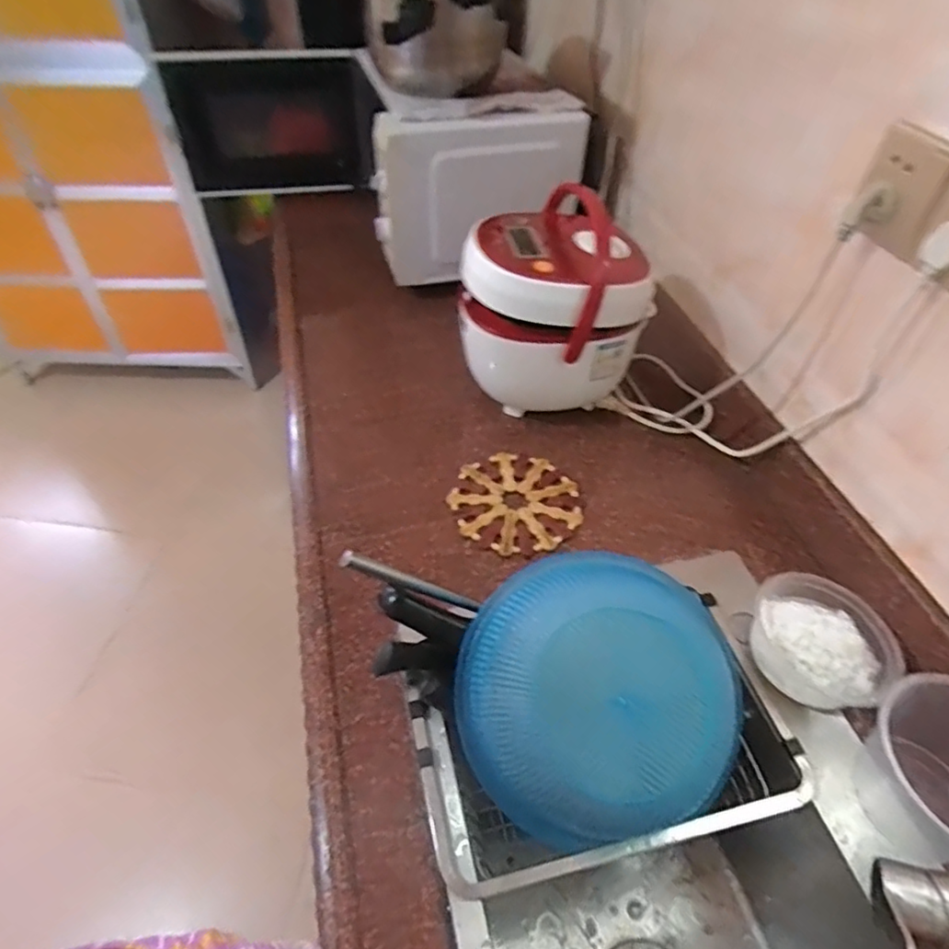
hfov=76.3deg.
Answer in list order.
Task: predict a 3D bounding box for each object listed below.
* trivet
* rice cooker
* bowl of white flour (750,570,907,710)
[{"bbox_3d":[0.052,0.034,0.754,0.153,0.014,0.153,1,49,-1],"label":"trivet"},{"bbox_3d":[0.112,-0.209,0.817,0.221,0.255,0.196,21,51,15],"label":"rice cooker"},{"bbox_3d":[0.336,0.166,0.592,0.129,0.068,0.118,1,49,-1],"label":"bowl of white flour"}]

